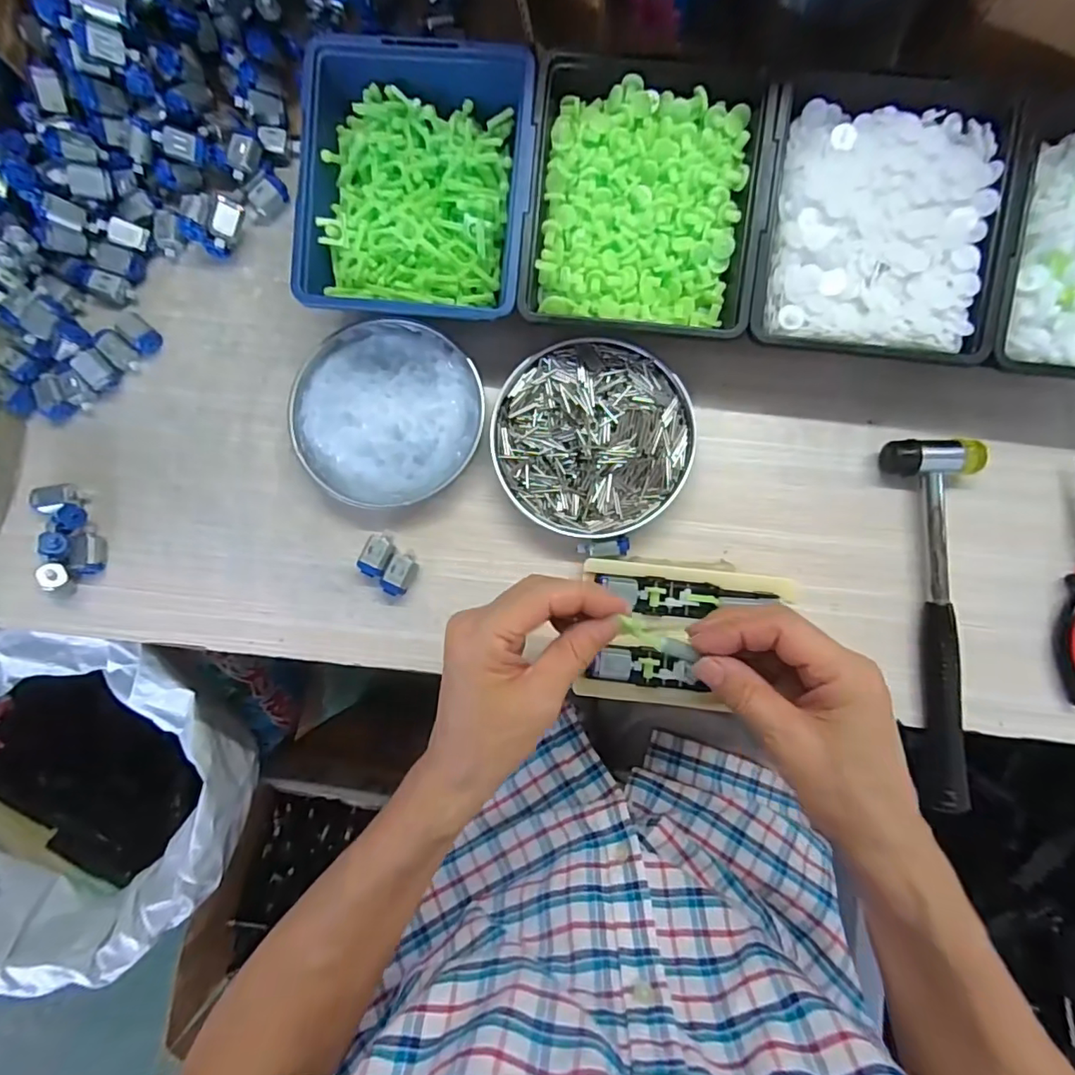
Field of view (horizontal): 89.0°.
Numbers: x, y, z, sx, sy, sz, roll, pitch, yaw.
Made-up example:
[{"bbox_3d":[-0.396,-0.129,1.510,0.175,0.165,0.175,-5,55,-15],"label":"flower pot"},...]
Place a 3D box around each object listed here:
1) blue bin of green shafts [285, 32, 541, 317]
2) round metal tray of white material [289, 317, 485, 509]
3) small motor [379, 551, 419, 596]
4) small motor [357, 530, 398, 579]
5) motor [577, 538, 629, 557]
[{"bbox_3d":[-0.078,-0.228,0.364,0.147,0.049,0.168,6,89,3],"label":"blue bin of green shafts"},{"bbox_3d":[-0.106,-0.089,0.381,0.127,0.019,0.132,0,88,3],"label":"round metal tray of white material"},{"bbox_3d":[-0.094,0.024,0.379,0.017,0.014,0.031,23,89,3],"label":"small motor"},{"bbox_3d":[-0.110,0.011,0.381,0.020,0.013,0.033,25,90,3],"label":"small motor"},{"bbox_3d":[0.045,0.007,0.371,0.034,0.008,0.012,-4,88,2],"label":"motor"}]

